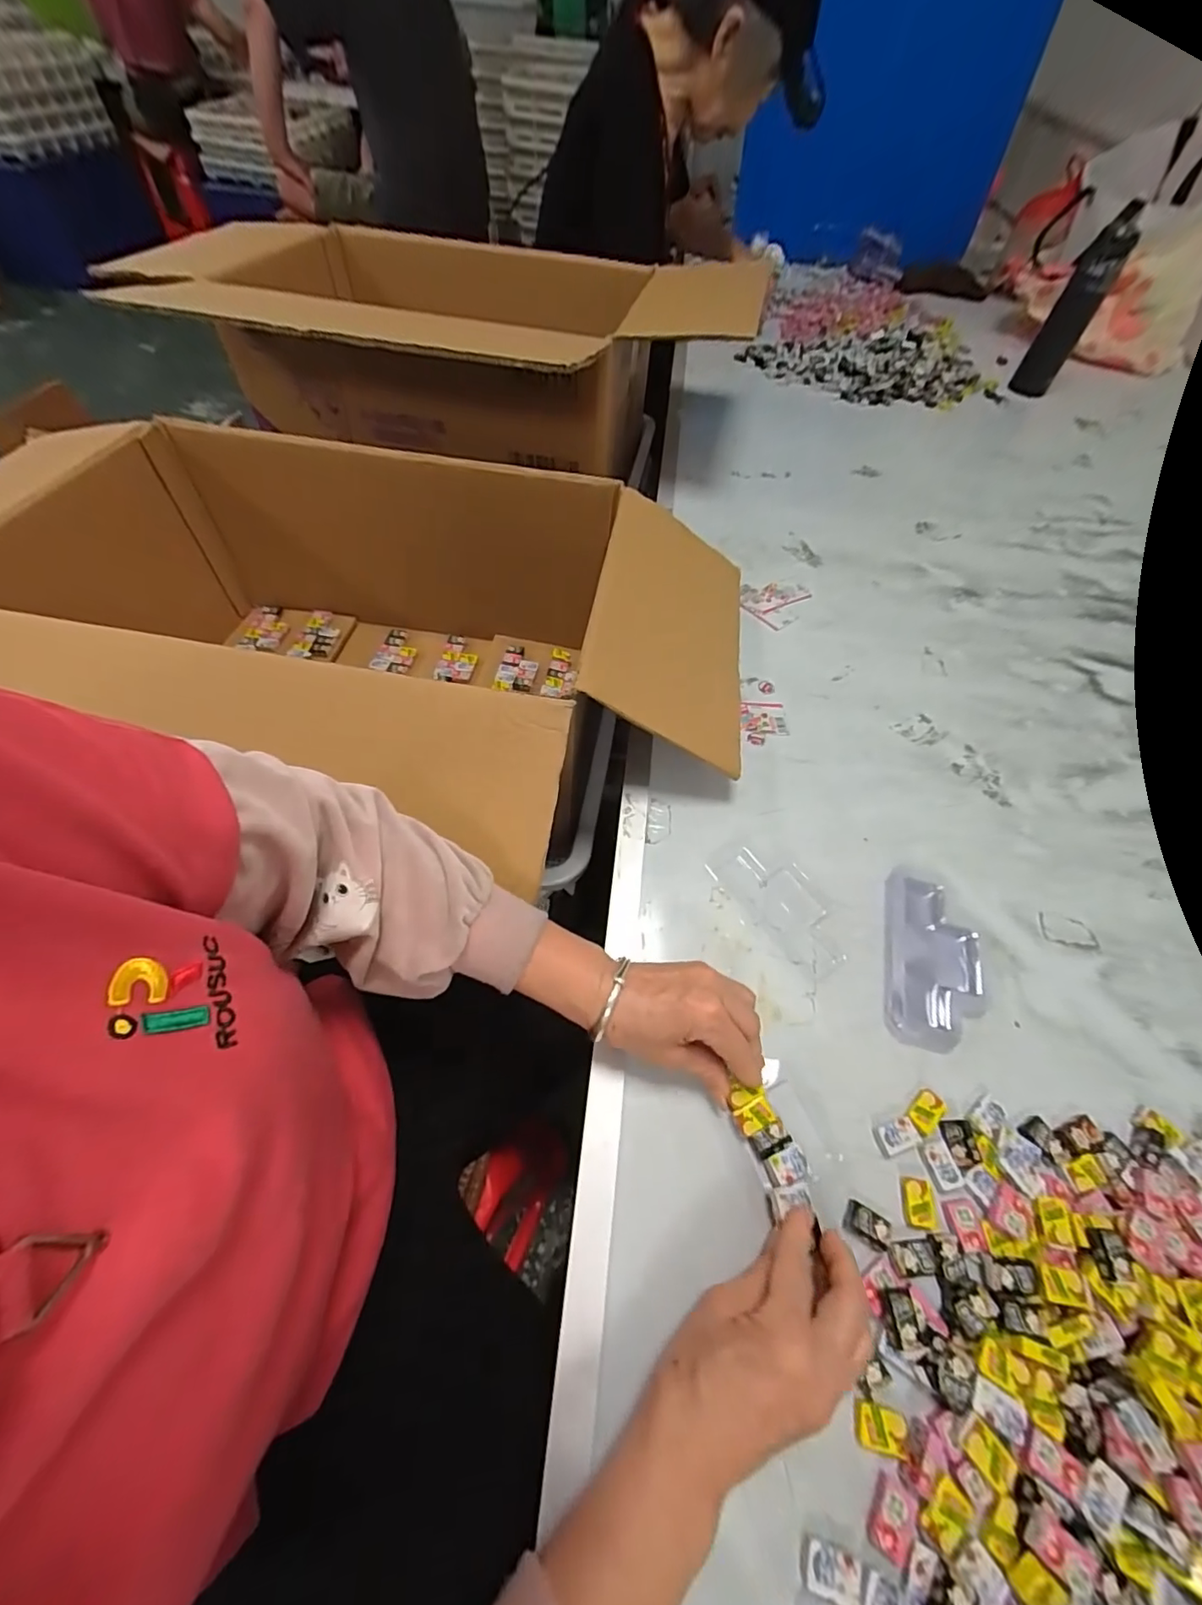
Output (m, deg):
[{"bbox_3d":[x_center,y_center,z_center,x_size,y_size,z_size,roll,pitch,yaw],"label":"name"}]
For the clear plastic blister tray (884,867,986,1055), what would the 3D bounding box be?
[{"bbox_3d":[0.268,0.122,0.430,0.075,0.013,0.146,18,58,9],"label":"clear plastic blister tray"}]

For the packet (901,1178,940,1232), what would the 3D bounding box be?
[{"bbox_3d":[0.204,0.256,0.342,0.020,0.004,0.027,8,57,3],"label":"packet"}]

